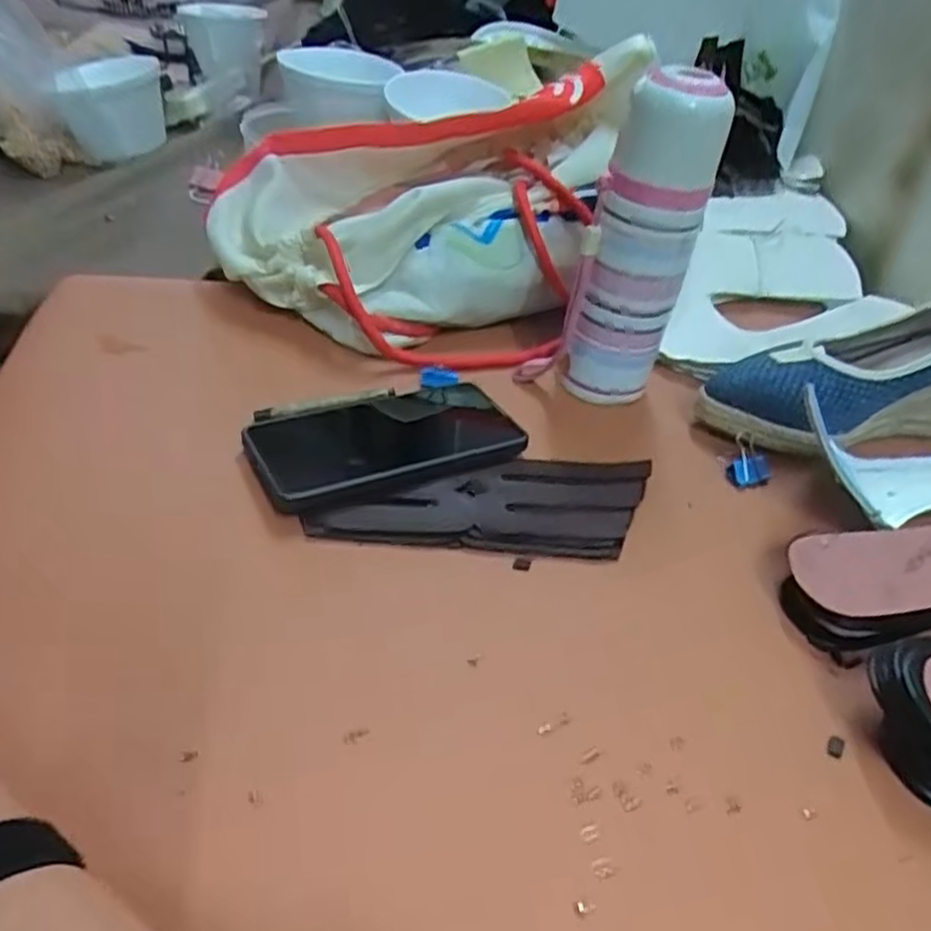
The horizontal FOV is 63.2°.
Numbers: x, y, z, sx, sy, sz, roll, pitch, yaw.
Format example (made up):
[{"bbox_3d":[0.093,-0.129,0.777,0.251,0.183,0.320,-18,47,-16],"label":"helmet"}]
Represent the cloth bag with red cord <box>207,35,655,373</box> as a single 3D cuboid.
[{"bbox_3d":[-0.035,-0.212,0.586,0.291,0.161,0.232,18,42,11],"label":"cloth bag with red cord"}]

